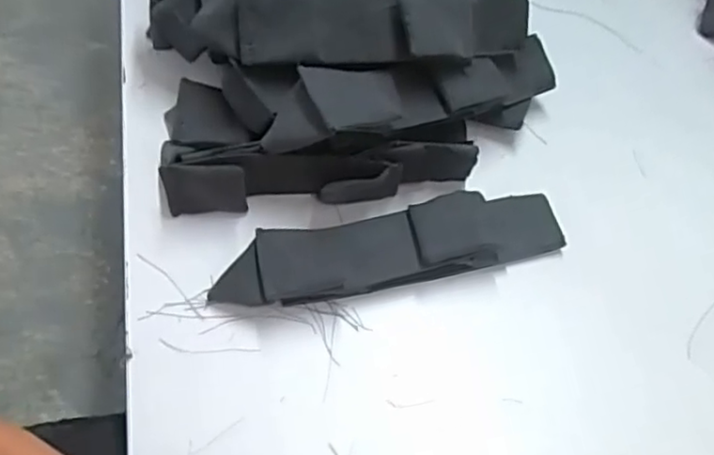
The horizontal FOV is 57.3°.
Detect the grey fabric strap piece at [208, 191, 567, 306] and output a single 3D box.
[{"bbox_3d":[0.024,0.014,0.410,0.220,0.031,0.048,-12,64,-10],"label":"grey fabric strap piece"}]

